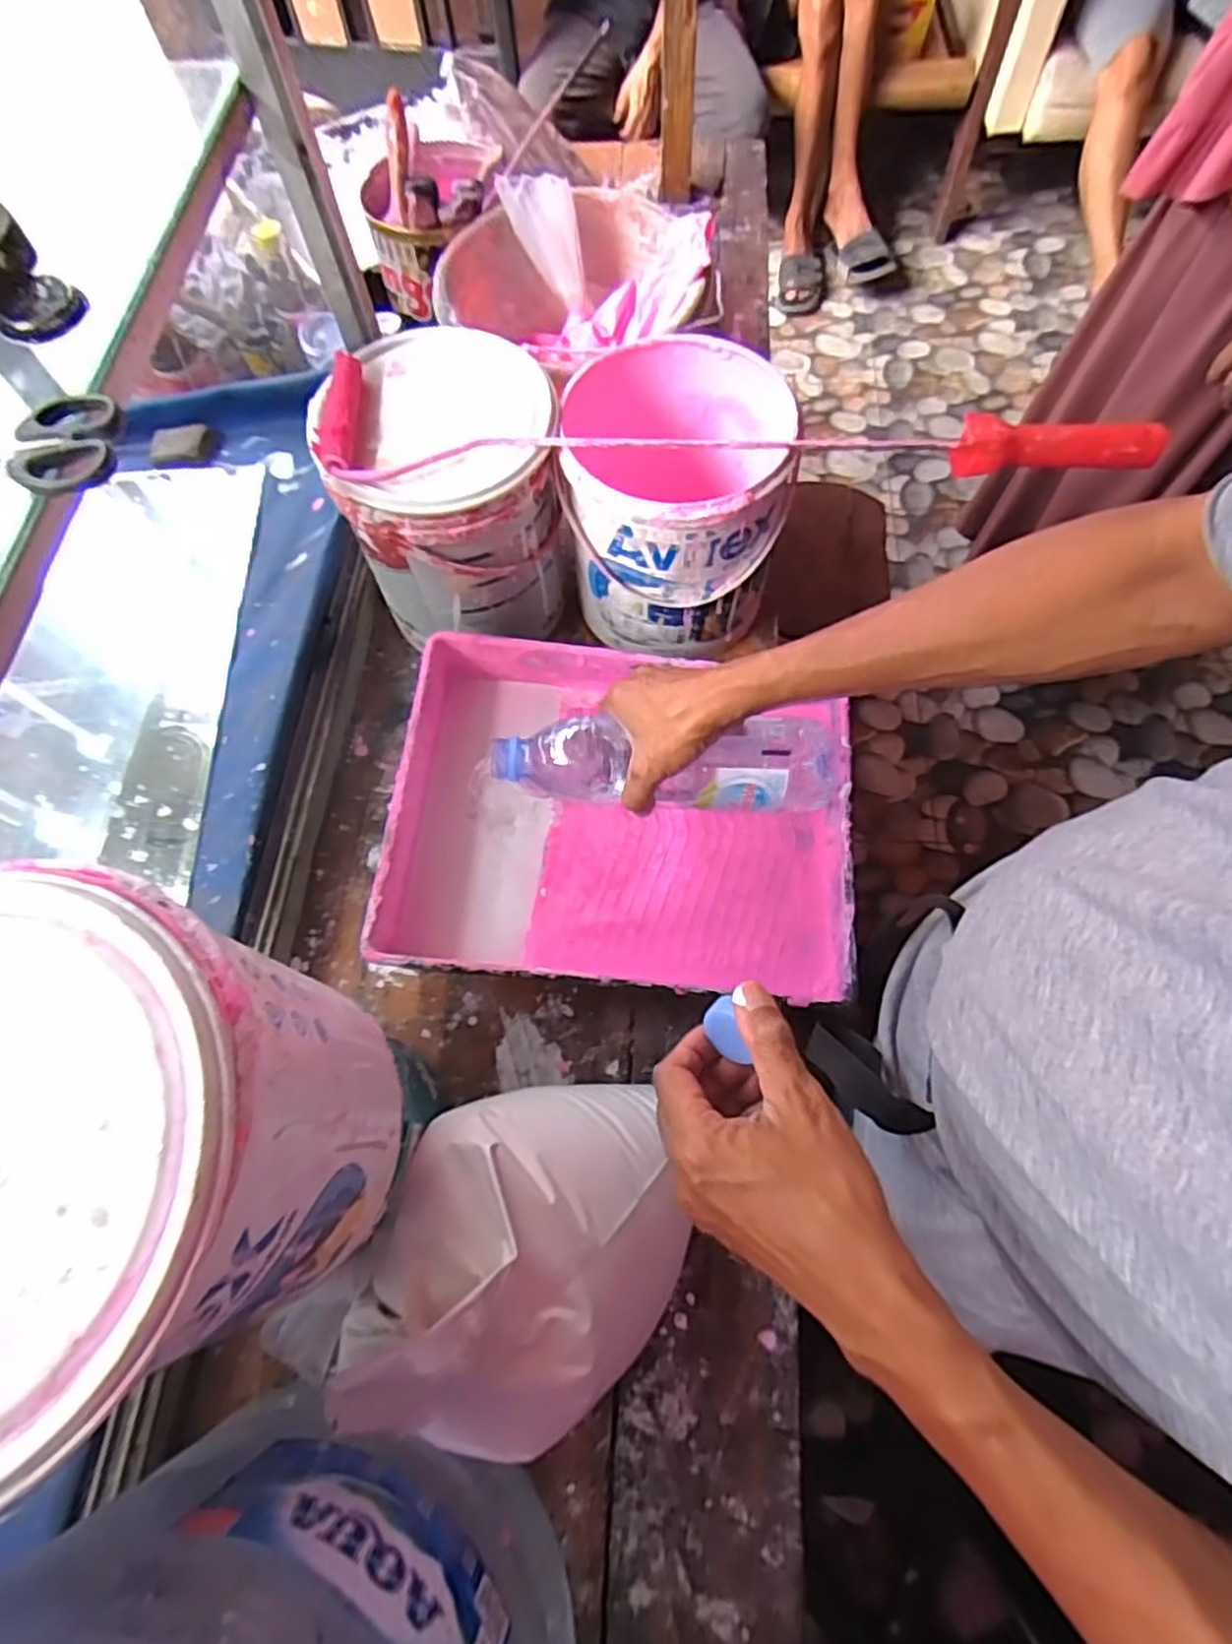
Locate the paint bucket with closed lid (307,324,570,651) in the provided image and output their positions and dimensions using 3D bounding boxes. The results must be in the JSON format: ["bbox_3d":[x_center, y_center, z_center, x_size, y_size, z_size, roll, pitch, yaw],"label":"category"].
[{"bbox_3d":[-0.133,-0.262,0.628,0.167,0.201,0.162,-1,68,2],"label":"paint bucket with closed lid"}]

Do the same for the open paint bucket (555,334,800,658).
[{"bbox_3d":[0.049,-0.268,0.632,0.173,0.179,0.178,0,68,2],"label":"open paint bucket"}]

